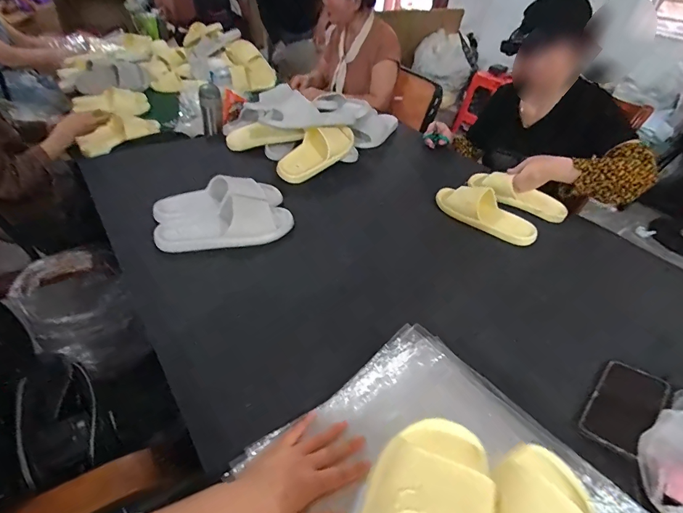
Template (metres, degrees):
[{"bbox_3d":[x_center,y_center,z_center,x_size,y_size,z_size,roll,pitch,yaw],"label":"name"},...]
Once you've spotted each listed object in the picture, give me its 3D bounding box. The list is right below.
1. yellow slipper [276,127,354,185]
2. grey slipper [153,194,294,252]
[{"bbox_3d":[-0.064,-0.277,0.990,0.250,0.080,0.081,-40,56,-19],"label":"yellow slipper"},{"bbox_3d":[-0.227,-0.064,0.753,0.266,0.062,0.104,-10,43,-18],"label":"grey slipper"}]

